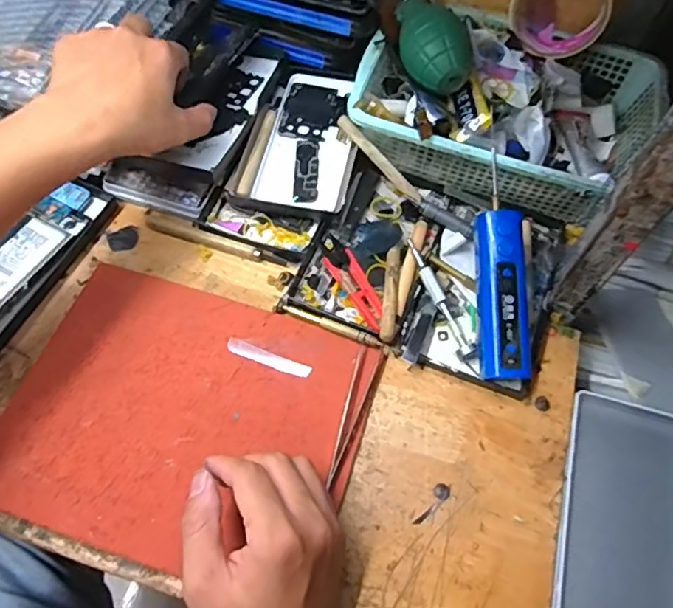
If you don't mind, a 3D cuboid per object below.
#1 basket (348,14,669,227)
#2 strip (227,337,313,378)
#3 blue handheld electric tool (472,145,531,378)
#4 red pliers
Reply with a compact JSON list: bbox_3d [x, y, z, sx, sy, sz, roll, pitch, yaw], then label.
[{"bbox_3d":[0.146,-0.184,0.534,0.236,0.069,0.189,20,61,8],"label":"basket"},{"bbox_3d":[-0.053,0.042,0.443,0.069,0.004,0.013,21,61,9],"label":"strip"},{"bbox_3d":[0.125,-0.028,0.439,0.035,0.025,0.172,1,80,-4],"label":"blue handheld electric tool"},{"bbox_3d":[0.012,-0.020,0.470,0.024,0.008,0.095,-25,65,-16],"label":"red pliers"}]

